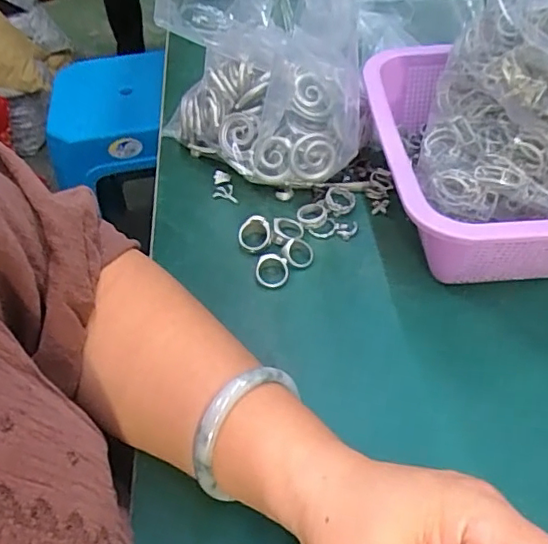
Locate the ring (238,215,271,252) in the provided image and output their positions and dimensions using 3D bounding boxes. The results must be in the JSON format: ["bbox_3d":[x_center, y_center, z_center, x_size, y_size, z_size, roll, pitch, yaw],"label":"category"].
[{"bbox_3d":[-0.015,-0.030,0.422,0.025,0.015,0.026,-2,49,2],"label":"ring"}]

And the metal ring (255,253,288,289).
[{"bbox_3d":[-0.001,-0.001,0.403,0.023,0.012,0.024,-2,49,2],"label":"metal ring"}]

